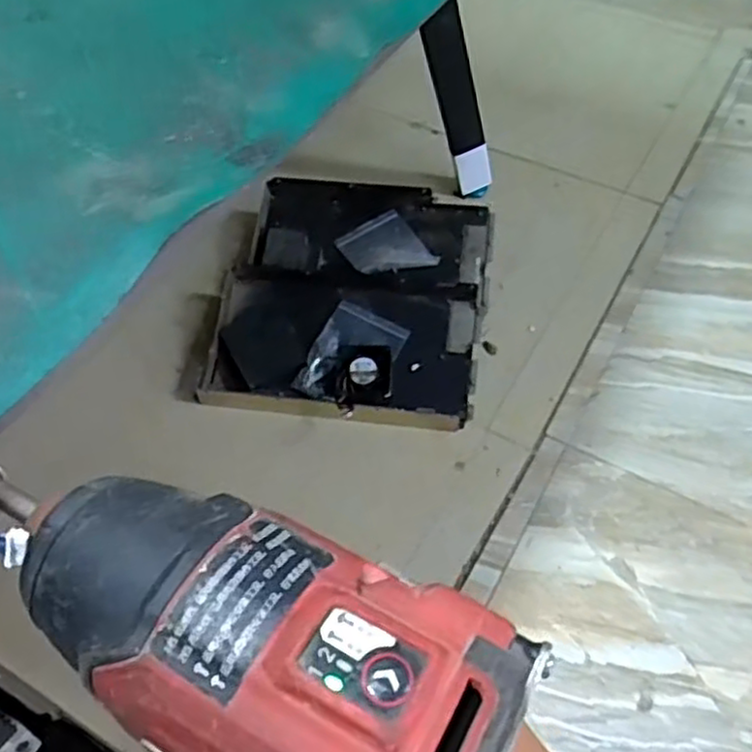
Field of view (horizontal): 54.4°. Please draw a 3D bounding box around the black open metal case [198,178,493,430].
[{"bbox_3d":[-0.032,-0.129,1.160,0.394,0.066,0.425,7,55,7],"label":"black open metal case"}]

